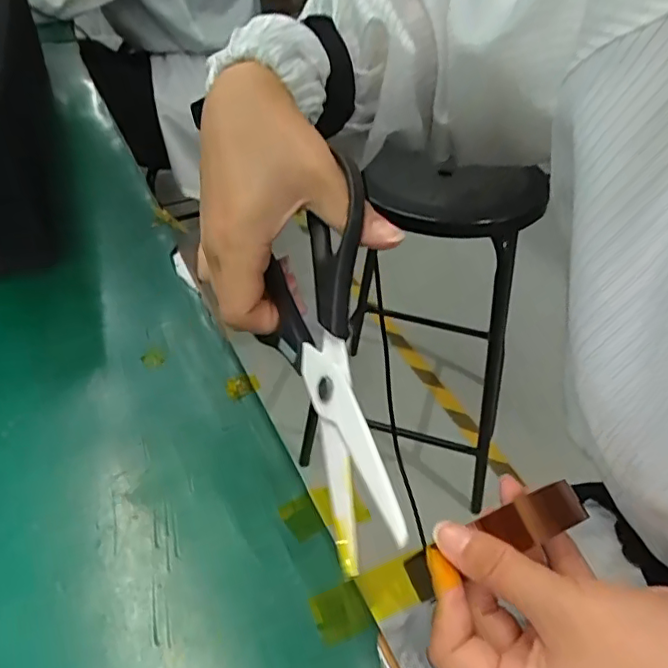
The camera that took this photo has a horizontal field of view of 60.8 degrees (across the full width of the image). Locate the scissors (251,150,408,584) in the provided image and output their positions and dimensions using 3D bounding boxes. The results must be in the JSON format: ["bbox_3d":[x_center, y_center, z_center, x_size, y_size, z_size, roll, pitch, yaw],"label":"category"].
[{"bbox_3d":[-0.004,0.016,0.263,0.015,0.079,0.165,8,67,-36],"label":"scissors"}]

